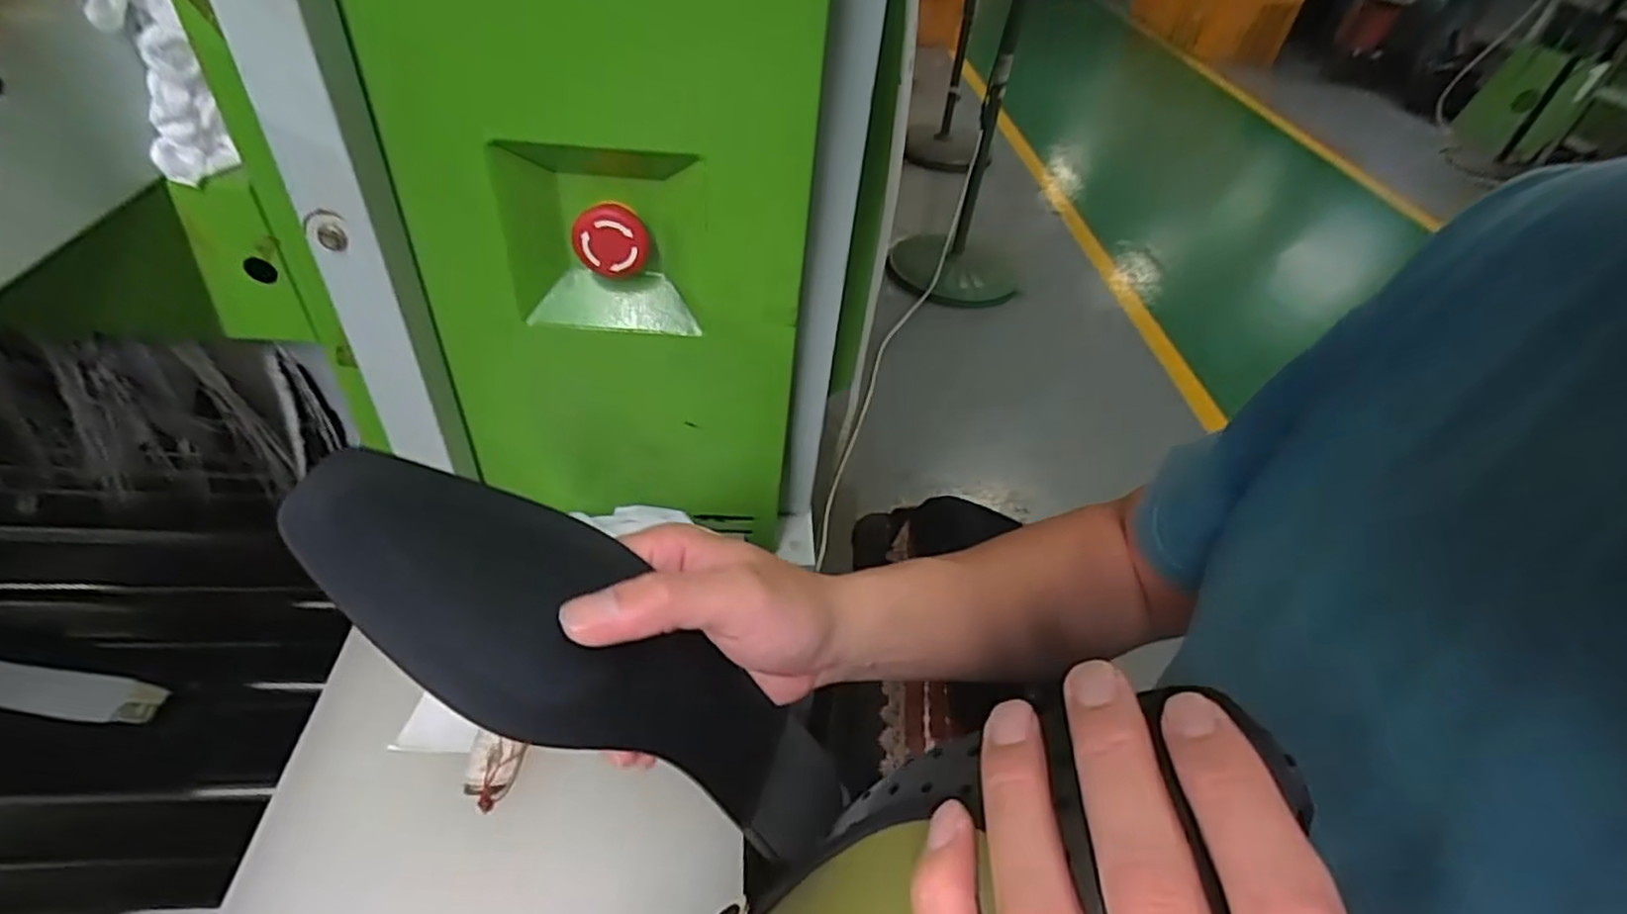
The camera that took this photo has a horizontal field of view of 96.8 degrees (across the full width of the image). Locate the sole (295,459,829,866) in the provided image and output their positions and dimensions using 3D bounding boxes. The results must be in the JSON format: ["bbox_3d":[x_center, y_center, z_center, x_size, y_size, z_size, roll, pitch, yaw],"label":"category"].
[{"bbox_3d":[-0.073,0.078,0.282,0.033,0.245,0.078,-32,31,28],"label":"sole"}]

